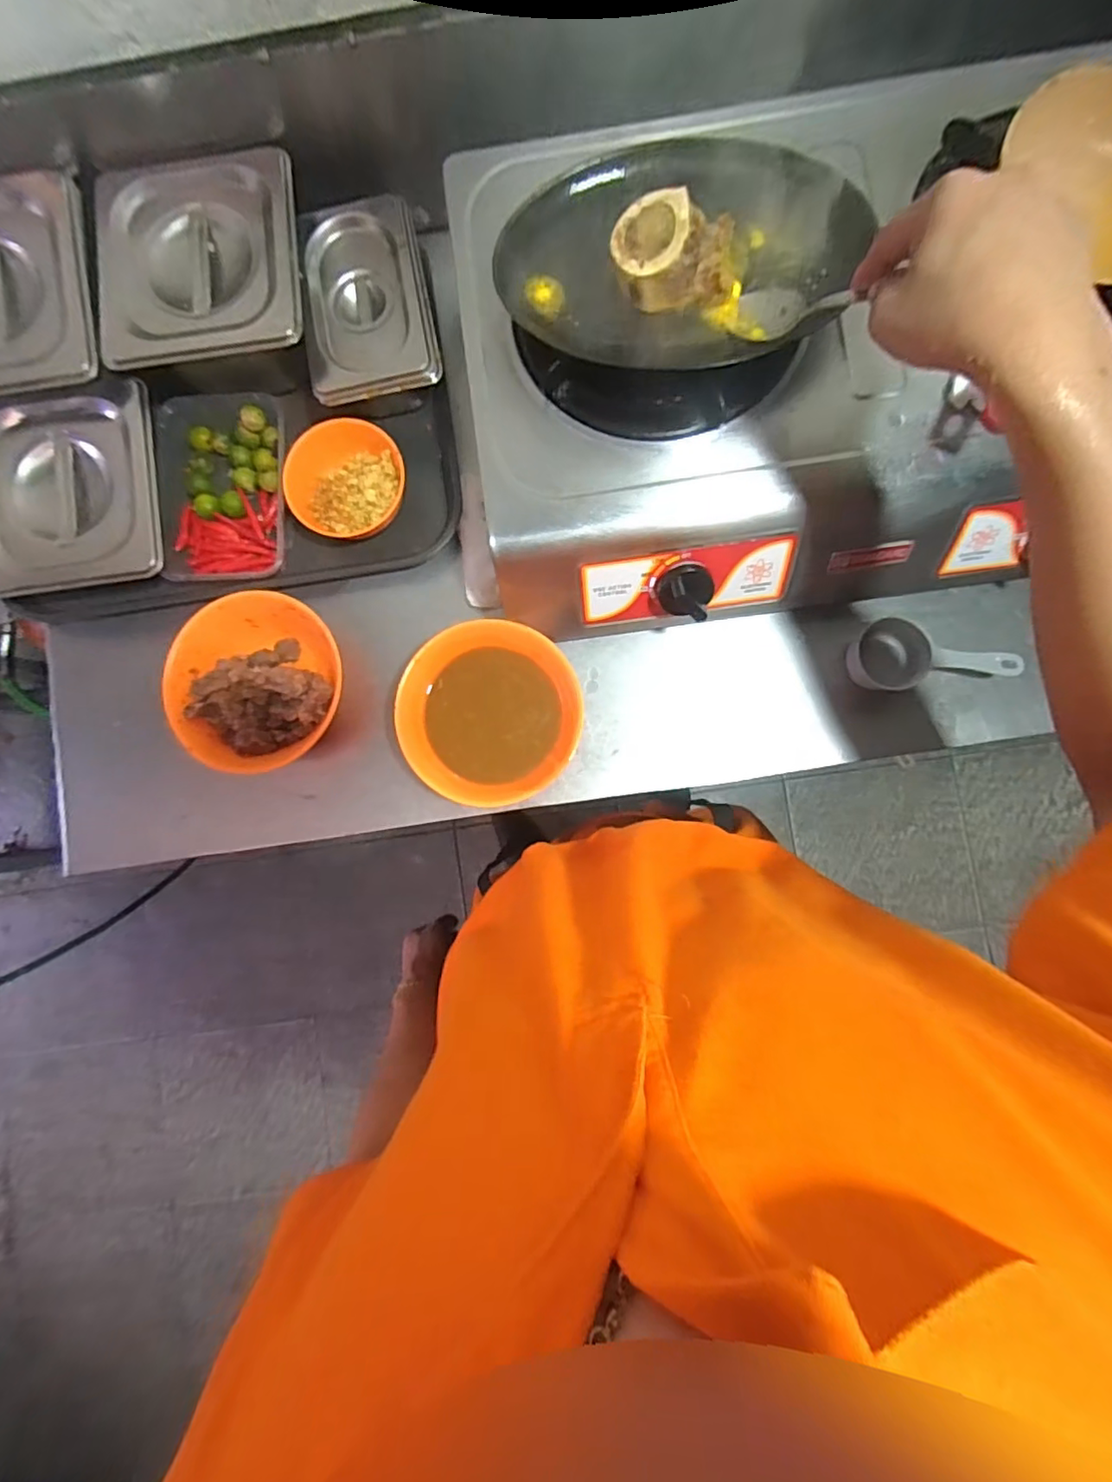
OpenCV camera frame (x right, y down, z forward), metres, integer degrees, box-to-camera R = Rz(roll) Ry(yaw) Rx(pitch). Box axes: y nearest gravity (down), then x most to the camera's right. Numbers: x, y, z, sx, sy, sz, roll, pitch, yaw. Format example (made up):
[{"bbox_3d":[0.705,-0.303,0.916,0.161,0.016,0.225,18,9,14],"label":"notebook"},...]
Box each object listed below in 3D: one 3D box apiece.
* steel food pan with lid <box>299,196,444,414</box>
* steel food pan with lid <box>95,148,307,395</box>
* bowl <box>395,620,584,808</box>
[{"bbox_3d":[-0.165,-0.382,0.511,0.111,0.052,0.181,-12,85,1],"label":"steel food pan with lid"},{"bbox_3d":[-0.292,-0.388,0.491,0.166,0.077,0.176,-6,85,2],"label":"steel food pan with lid"},{"bbox_3d":[-0.055,-0.021,0.511,0.151,0.070,0.149,0,85,2],"label":"bowl"}]

